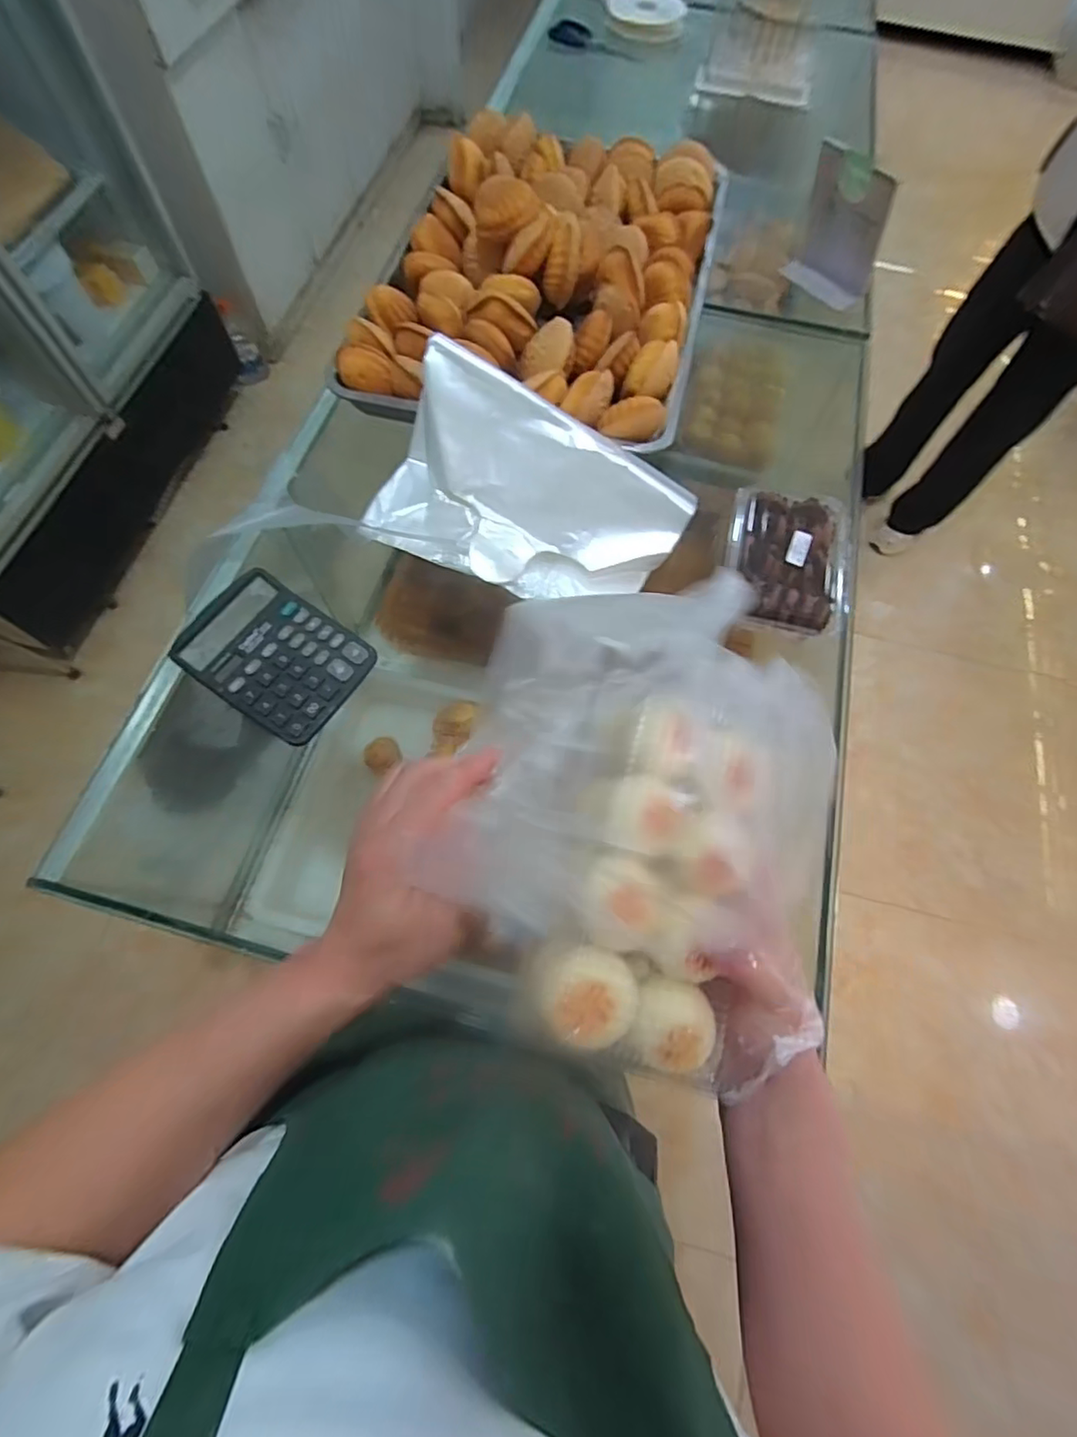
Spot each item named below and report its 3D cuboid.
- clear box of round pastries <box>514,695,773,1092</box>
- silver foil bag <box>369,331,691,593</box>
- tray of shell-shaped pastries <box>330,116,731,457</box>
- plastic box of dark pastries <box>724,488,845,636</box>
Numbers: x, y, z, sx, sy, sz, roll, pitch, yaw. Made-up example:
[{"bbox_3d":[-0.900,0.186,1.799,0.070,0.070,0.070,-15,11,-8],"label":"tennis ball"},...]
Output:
[{"bbox_3d":[0.066,0.090,0.323,0.098,0.055,0.187,17,68,5],"label":"clear box of round pastries"},{"bbox_3d":[-0.012,-0.220,0.597,0.299,0.078,0.192,28,105,0],"label":"silver foil bag"},{"bbox_3d":[0.024,-0.573,0.714,0.368,0.088,0.539,14,68,4],"label":"tray of shell-shaped pastries"},{"bbox_3d":[0.250,-0.165,0.577,0.114,0.031,0.158,11,67,3],"label":"plastic box of dark pastries"}]

